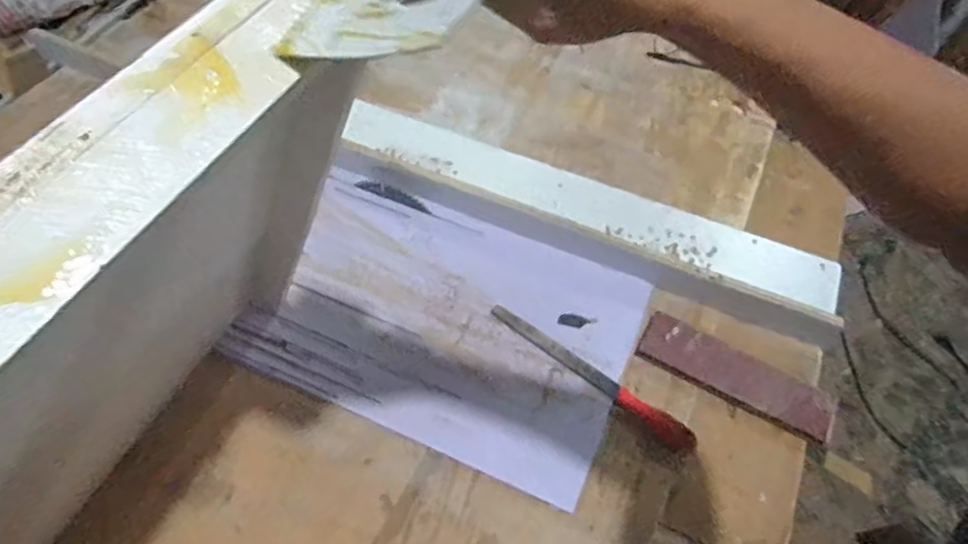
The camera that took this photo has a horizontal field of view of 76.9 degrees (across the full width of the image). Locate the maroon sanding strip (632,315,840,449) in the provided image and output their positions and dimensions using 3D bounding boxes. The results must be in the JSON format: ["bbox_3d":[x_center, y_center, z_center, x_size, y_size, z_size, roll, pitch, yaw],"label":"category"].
[{"bbox_3d":[0.327,0.133,0.792,0.246,0.017,0.072,26,59,16],"label":"maroon sanding strip"}]

